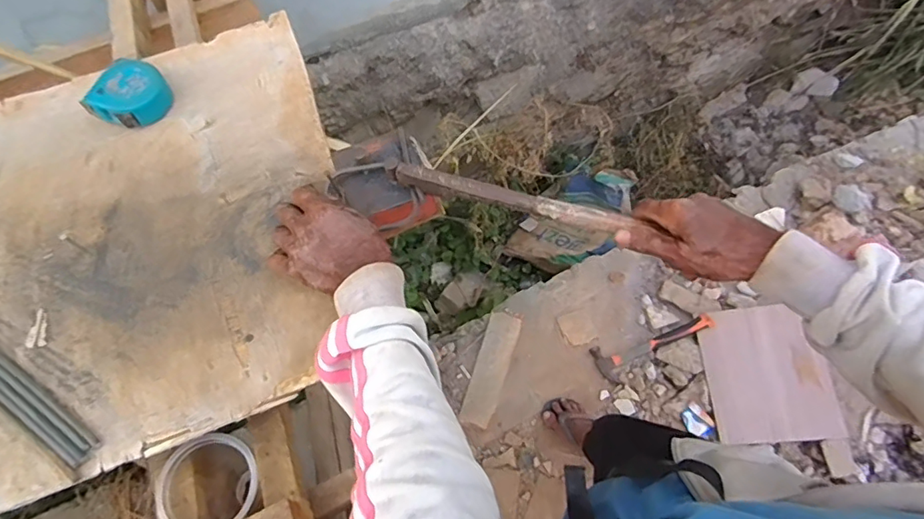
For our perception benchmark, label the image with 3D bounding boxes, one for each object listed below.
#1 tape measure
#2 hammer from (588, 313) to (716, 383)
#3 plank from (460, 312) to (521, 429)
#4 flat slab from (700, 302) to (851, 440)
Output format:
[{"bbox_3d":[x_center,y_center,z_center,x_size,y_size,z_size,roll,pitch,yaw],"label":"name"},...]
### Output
[{"bbox_3d":[-0.405,-0.205,0.646,0.079,0.039,0.084,11,66,8],"label":"tape measure"},{"bbox_3d":[0.537,0.238,1.482,0.336,0.025,0.105,-25,65,5],"label":"hammer"},{"bbox_3d":[0.085,0.312,1.522,0.093,0.028,0.331,16,66,10],"label":"plank"},{"bbox_3d":[0.804,0.299,1.389,0.289,0.019,0.337,-8,74,12],"label":"flat slab"}]

